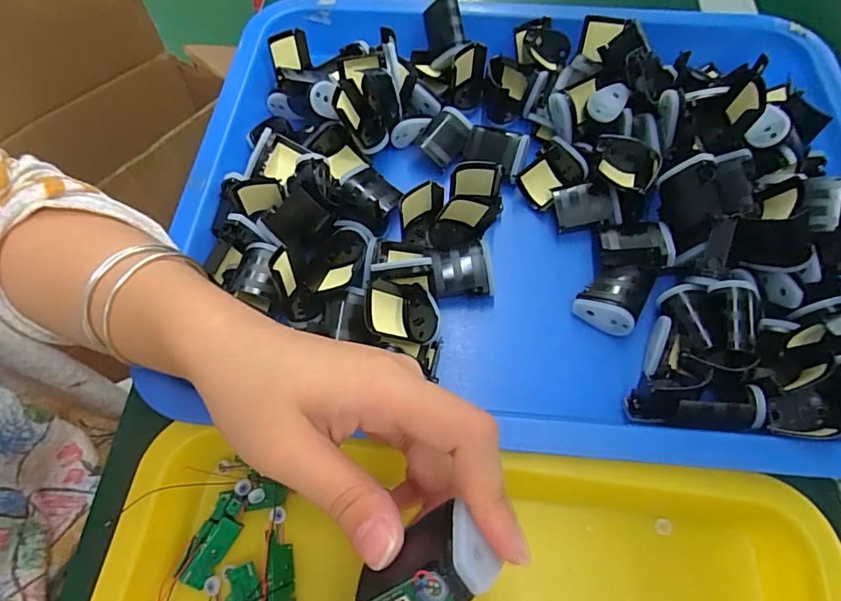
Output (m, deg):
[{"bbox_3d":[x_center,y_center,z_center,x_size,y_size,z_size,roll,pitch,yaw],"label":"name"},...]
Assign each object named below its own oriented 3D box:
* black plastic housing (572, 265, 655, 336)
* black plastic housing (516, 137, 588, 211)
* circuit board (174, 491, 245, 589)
[{"bbox_3d":[0.118,-0.003,0.306,0.035,0.029,0.041,29,67,14],"label":"black plastic housing"},{"bbox_3d":[0.090,-0.086,0.343,0.044,0.015,0.033,-44,96,11],"label":"black plastic housing"},{"bbox_3d":[-0.102,0.118,0.245,0.017,0.004,0.043,20,65,10],"label":"circuit board"}]

